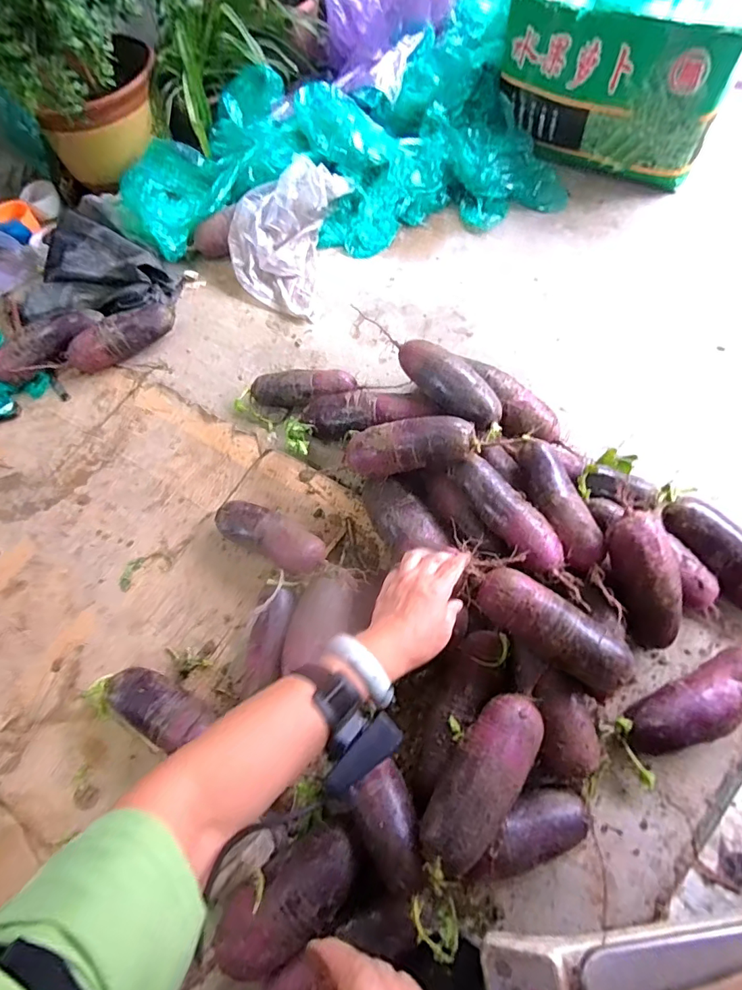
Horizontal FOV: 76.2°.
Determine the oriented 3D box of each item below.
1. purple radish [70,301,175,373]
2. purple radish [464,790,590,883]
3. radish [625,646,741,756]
[{"bbox_3d":[-0.476,-0.301,0.907,0.207,0.070,0.070,-39,68,-12],"label":"purple radish"},{"bbox_3d":[0.175,0.389,0.541,0.151,0.067,0.063,-30,66,-9],"label":"purple radish"},{"bbox_3d":[0.403,0.256,0.578,0.197,0.058,0.070,-27,66,-7],"label":"radish"}]

